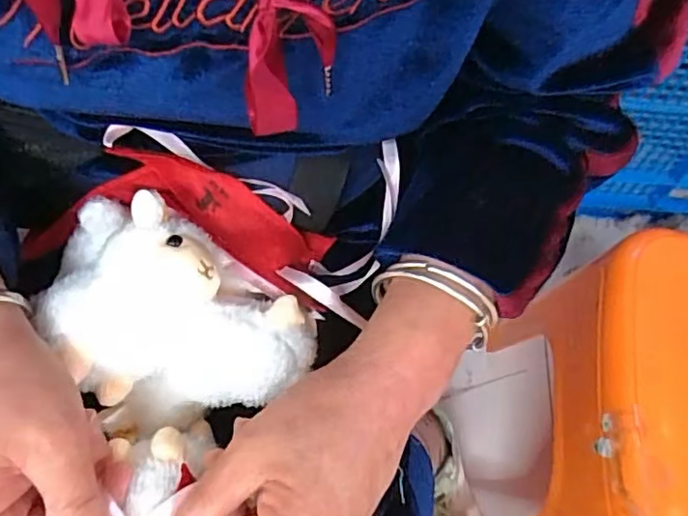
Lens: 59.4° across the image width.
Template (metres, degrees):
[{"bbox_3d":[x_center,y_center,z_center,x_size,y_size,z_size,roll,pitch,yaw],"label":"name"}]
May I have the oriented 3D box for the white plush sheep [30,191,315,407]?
[{"bbox_3d":[-0.099,0.028,0.323,0.157,0.065,0.096,30,65,11],"label":"white plush sheep"}]

